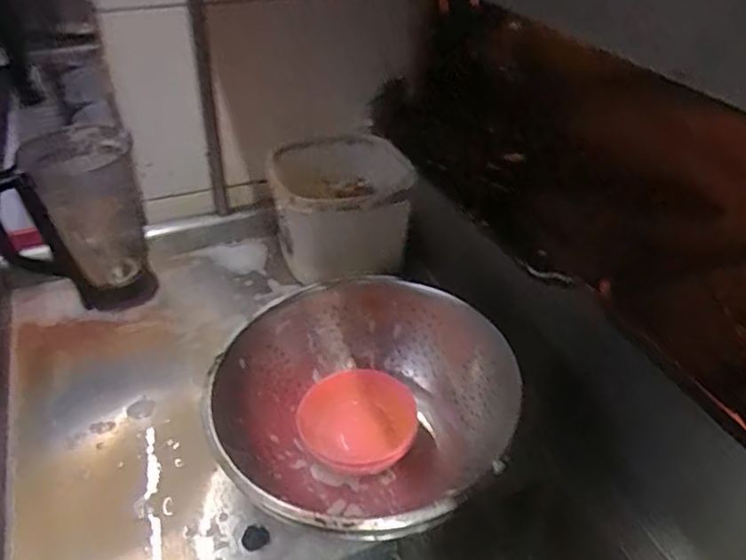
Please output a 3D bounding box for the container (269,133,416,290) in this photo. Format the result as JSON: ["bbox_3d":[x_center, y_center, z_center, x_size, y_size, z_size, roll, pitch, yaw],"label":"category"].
[{"bbox_3d":[-0.054,-0.112,1.011,0.211,0.179,0.231,-8,39,-12],"label":"container"}]

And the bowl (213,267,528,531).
[{"bbox_3d":[-0.023,0.158,0.673,0.291,0.160,0.313,1,38,-1],"label":"bowl"}]

